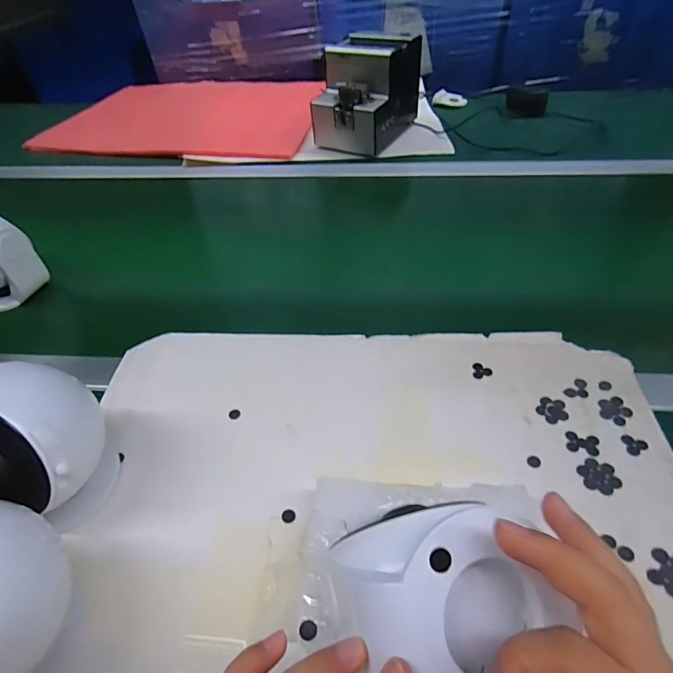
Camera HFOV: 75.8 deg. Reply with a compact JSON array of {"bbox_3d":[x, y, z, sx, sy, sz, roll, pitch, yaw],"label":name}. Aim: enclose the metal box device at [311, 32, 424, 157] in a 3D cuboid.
[{"bbox_3d":[0.055,-0.443,0.782,0.129,0.141,0.184,21,51,21],"label":"metal box device"}]

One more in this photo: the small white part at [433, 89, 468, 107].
[{"bbox_3d":[0.243,-0.507,0.920,0.070,0.023,0.030,8,47,11],"label":"small white part"}]

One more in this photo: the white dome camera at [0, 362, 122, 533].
[{"bbox_3d":[-0.211,0.080,0.307,0.079,0.117,0.088,-3,46,0],"label":"white dome camera"}]

